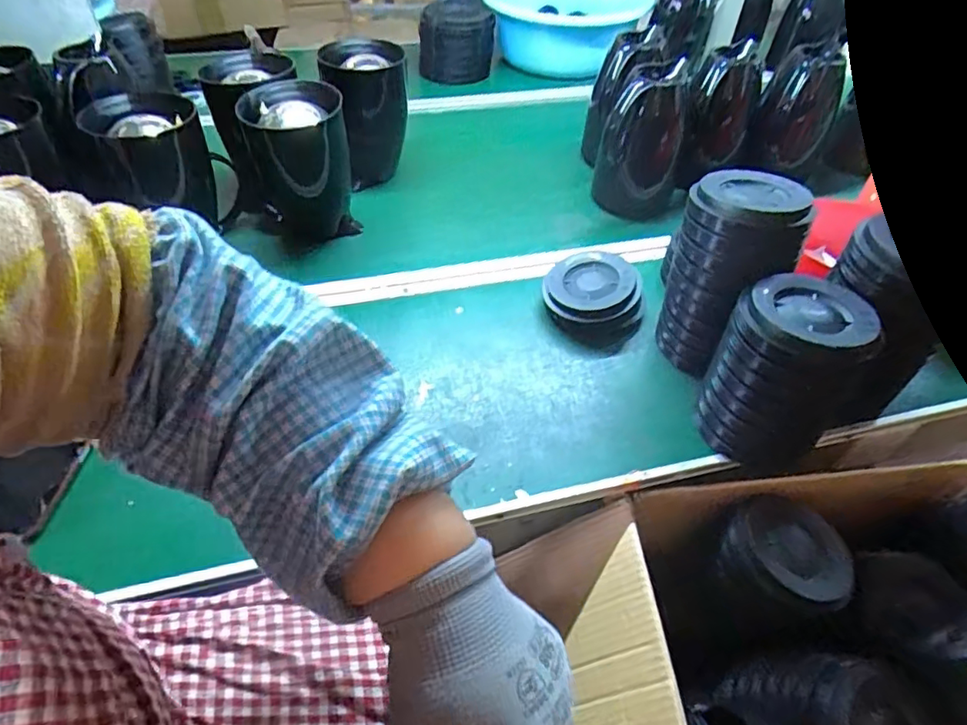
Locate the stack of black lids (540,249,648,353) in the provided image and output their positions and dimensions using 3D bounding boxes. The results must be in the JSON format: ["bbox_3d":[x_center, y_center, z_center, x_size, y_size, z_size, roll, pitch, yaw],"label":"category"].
[{"bbox_3d":[0.141,-0.082,0.726,0.124,0.063,0.122,11,47,8],"label":"stack of black lids"}]

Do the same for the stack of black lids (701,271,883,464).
[{"bbox_3d":[0.301,0.015,0.585,0.123,0.179,0.112,36,55,27],"label":"stack of black lids"}]

